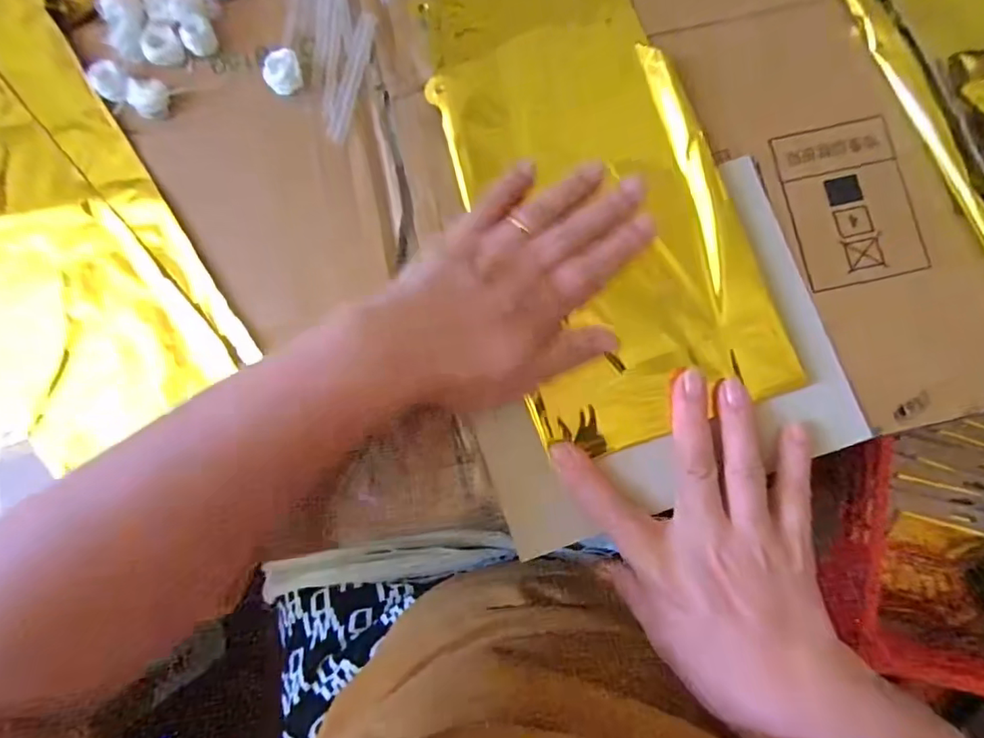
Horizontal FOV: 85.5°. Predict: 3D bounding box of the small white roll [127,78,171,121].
[{"bbox_3d":[-0.198,-0.157,0.308,0.021,0.008,0.021,-6,82,1],"label":"small white roll"}]

